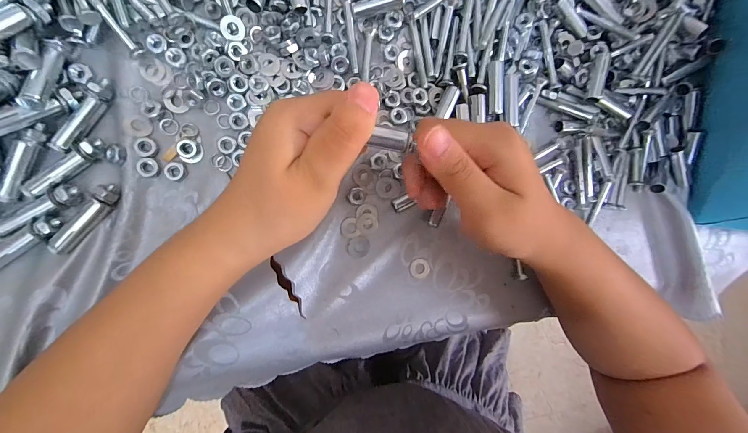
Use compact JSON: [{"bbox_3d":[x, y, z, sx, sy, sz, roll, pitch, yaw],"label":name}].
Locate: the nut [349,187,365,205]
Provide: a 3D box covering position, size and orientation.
[{"bbox_3d":[-0.013,-0.016,0.248,0.012,0.004,0.014,11,90,-10],"label":"nut"}]

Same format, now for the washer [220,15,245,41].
[{"bbox_3d":[-0.101,-0.135,0.227,0.016,0.004,0.016,-5,110,-14],"label":"washer"}]

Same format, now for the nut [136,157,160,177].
[{"bbox_3d":[-0.157,-0.034,0.219,0.012,0.004,0.013,0,92,-10],"label":"nut"}]

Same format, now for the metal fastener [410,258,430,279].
[{"bbox_3d":[0.039,0.043,0.261,0.017,0.004,0.016,0,92,-10],"label":"metal fastener"}]

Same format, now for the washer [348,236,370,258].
[{"bbox_3d":[-0.012,0.024,0.250,0.017,0.004,0.016,-9,93,-9],"label":"washer"}]

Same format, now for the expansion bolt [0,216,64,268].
[{"bbox_3d":[-0.230,0.017,0.204,0.055,0.011,0.015,-32,96,-7],"label":"expansion bolt"}]

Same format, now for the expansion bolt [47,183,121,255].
[{"bbox_3d":[-0.192,0.001,0.211,0.012,0.011,0.053,40,85,-8],"label":"expansion bolt"}]

